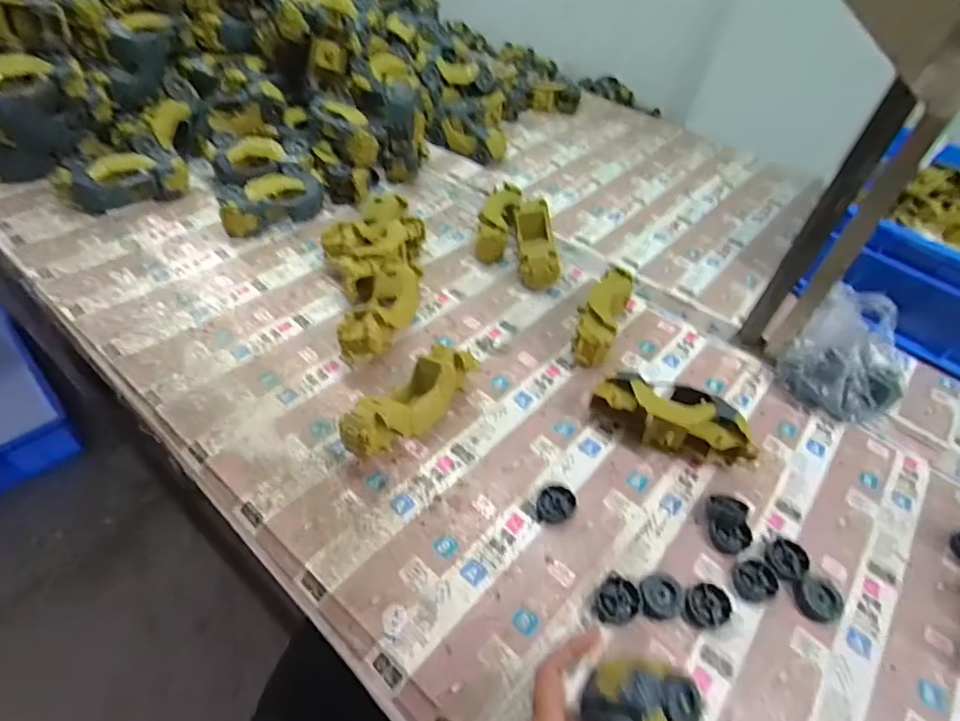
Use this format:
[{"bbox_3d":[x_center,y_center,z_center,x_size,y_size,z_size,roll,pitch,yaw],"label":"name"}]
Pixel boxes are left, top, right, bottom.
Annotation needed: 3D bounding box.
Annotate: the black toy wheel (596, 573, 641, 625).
[{"bbox_3d":[0.121,0.211,0.470,0.041,0.012,0.035,-33,60,-31],"label":"black toy wheel"}]

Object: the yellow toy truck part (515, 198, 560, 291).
[{"bbox_3d":[0.083,-0.172,0.797,0.060,0.059,0.154,0,48,-7],"label":"yellow toy truck part"}]

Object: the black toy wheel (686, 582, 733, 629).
[{"bbox_3d":[0.202,0.217,0.474,0.041,0.008,0.035,-19,53,-22],"label":"black toy wheel"}]

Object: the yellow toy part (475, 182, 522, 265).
[{"bbox_3d":[0.027,-0.219,0.834,0.059,0.051,0.160,15,48,6],"label":"yellow toy part"}]

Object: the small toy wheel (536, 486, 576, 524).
[{"bbox_3d":[0.075,0.142,0.527,0.036,0.009,0.036,3,48,-4],"label":"small toy wheel"}]

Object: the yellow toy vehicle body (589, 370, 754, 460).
[{"bbox_3d":[0.206,0.061,0.581,0.168,0.062,0.075,14,48,5],"label":"yellow toy vehicle body"}]

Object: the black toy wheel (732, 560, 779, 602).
[{"bbox_3d":[0.250,0.201,0.489,0.043,0.009,0.034,-22,54,-24],"label":"black toy wheel"}]

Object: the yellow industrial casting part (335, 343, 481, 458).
[{"bbox_3d":[-0.070,0.043,0.572,0.057,0.060,0.170,34,53,22],"label":"yellow industrial casting part"}]

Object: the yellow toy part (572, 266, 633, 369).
[{"bbox_3d":[0.156,-0.055,0.698,0.055,0.053,0.167,21,49,12],"label":"yellow toy part"}]

